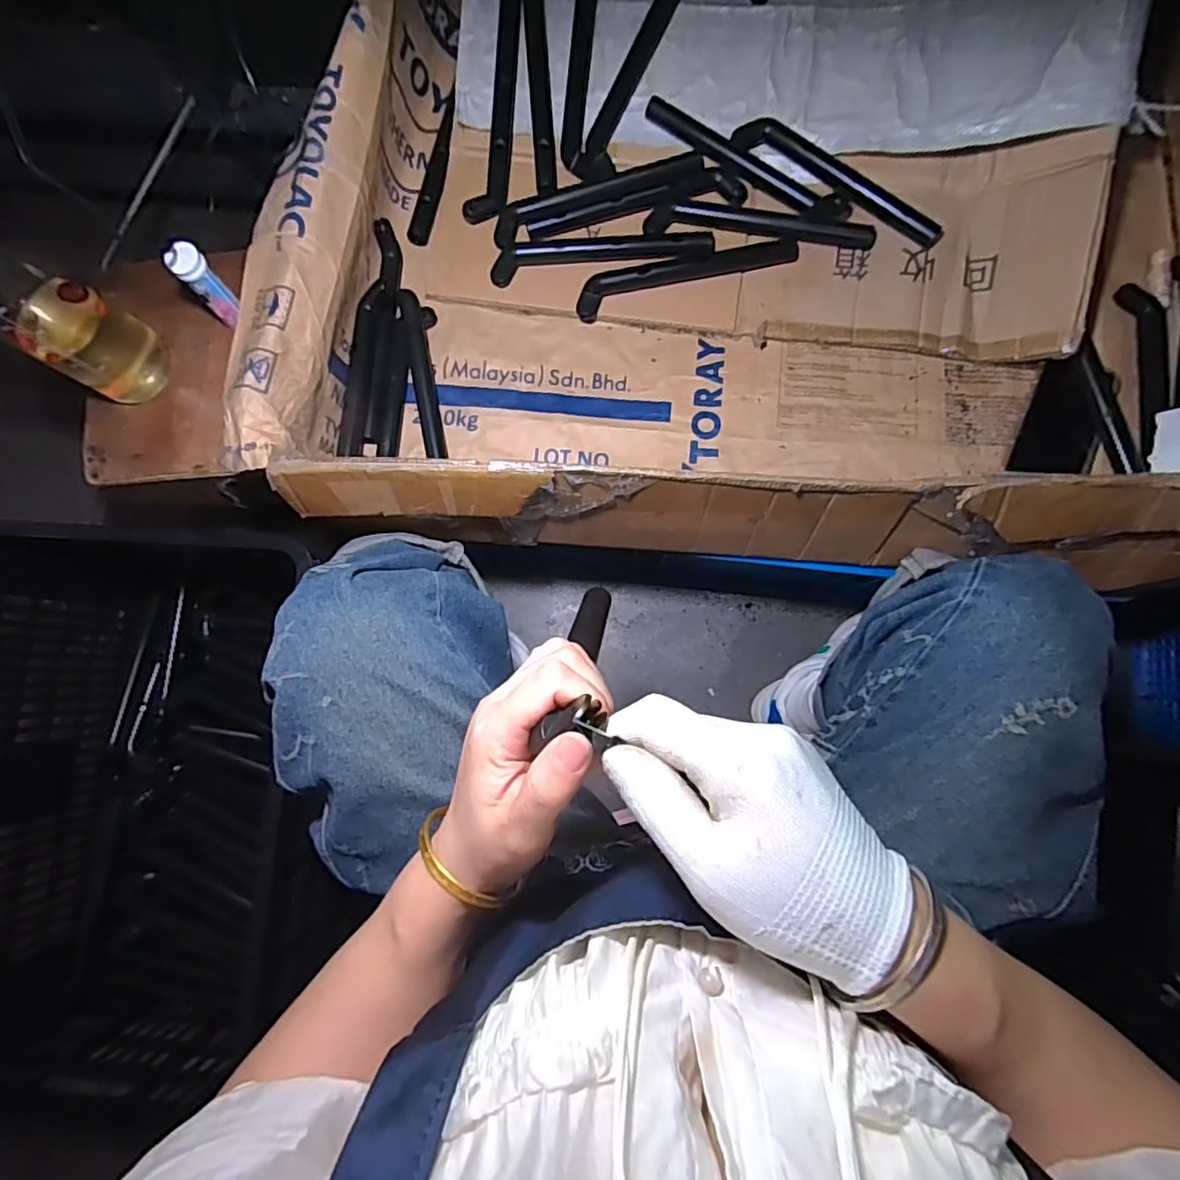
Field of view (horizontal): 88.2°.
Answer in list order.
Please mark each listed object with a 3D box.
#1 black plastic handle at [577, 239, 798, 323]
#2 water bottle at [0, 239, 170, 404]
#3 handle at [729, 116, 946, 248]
[{"bbox_3d":[0.105,-0.349,0.665,0.242,0.025,0.032,-15,82,0],"label":"black plastic handle"},{"bbox_3d":[-0.534,-0.278,0.565,0.091,0.297,0.091,34,85,6],"label":"water bottle"},{"bbox_3d":[0.270,-0.447,0.662,0.244,0.019,0.037,31,85,5],"label":"handle"}]

